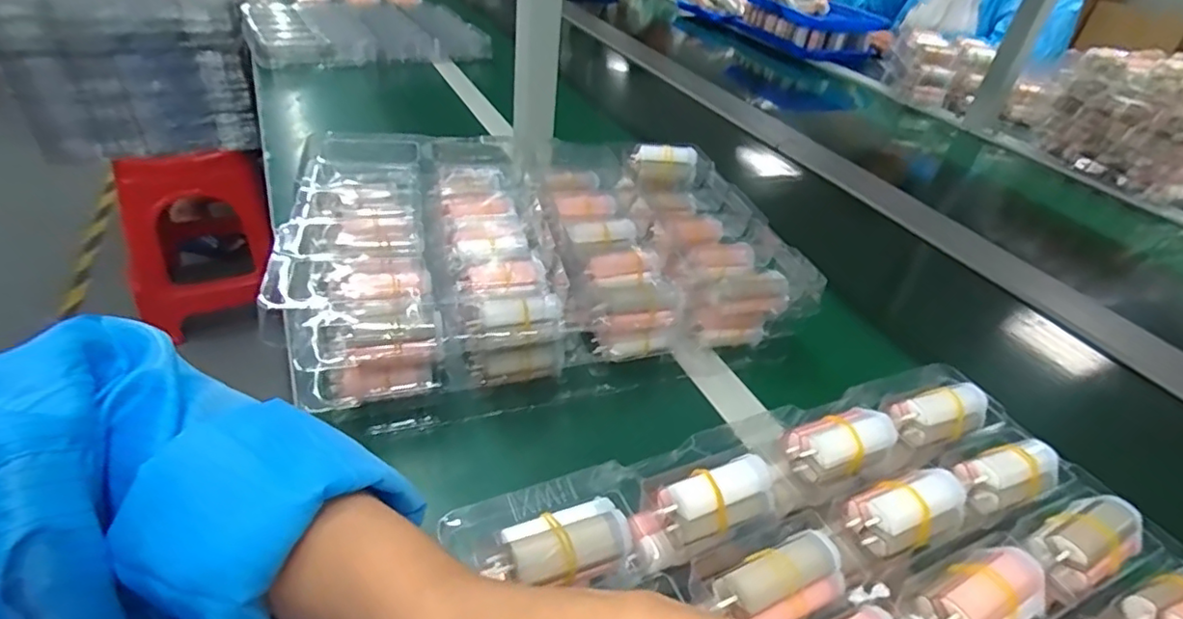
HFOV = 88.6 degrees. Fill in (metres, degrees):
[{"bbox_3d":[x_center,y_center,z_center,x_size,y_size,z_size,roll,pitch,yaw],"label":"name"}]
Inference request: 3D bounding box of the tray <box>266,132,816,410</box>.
[{"bbox_3d":[-0.039,-0.054,0.522,0.396,0.096,0.251,-7,39,-18],"label":"tray"}]

